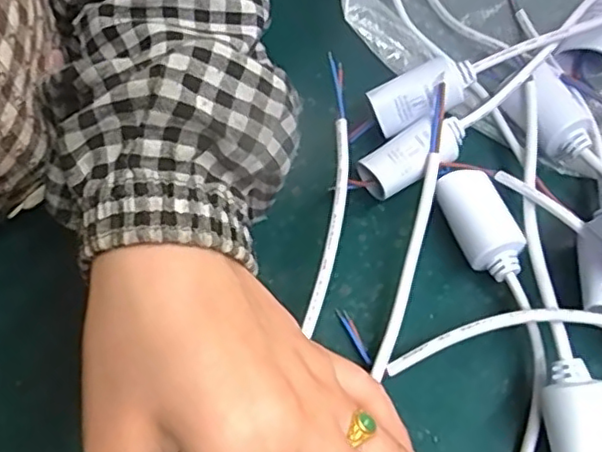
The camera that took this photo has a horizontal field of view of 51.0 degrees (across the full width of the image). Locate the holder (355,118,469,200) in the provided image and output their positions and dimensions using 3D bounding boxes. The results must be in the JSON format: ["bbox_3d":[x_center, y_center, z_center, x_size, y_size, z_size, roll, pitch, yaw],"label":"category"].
[{"bbox_3d":[0.054,-0.033,0.295,0.050,0.018,0.025,-29,65,-12],"label":"holder"}]

